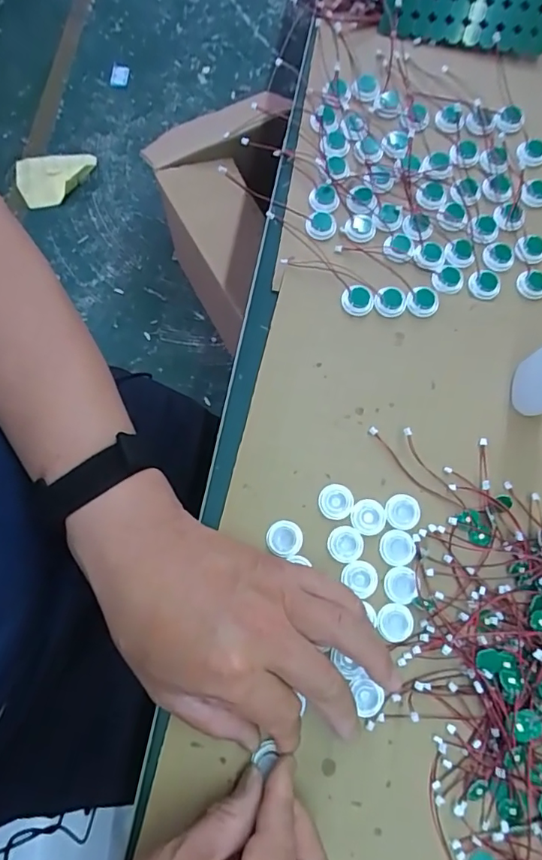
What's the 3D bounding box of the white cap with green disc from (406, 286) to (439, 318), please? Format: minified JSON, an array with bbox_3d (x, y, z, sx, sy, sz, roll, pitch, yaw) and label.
[{"bbox_3d":[0.110,-0.093,0.370,0.022,0.005,0.023,0,76,-1],"label":"white cap with green disc"}]

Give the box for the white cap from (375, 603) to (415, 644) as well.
[{"bbox_3d":[0.078,0.122,0.322,0.022,0.004,0.023,0,76,-1],"label":"white cap"}]

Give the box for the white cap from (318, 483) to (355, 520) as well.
[{"bbox_3d":[0.043,0.048,0.340,0.022,0.004,0.023,0,76,-1],"label":"white cap"}]

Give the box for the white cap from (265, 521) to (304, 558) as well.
[{"bbox_3d":[0.009,0.071,0.333,0.023,0.005,0.022,12,76,2],"label":"white cap"}]

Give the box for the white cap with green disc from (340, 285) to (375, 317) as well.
[{"bbox_3d":[0.062,-0.093,0.369,0.023,0.006,0.021,0,76,-1],"label":"white cap with green disc"}]

